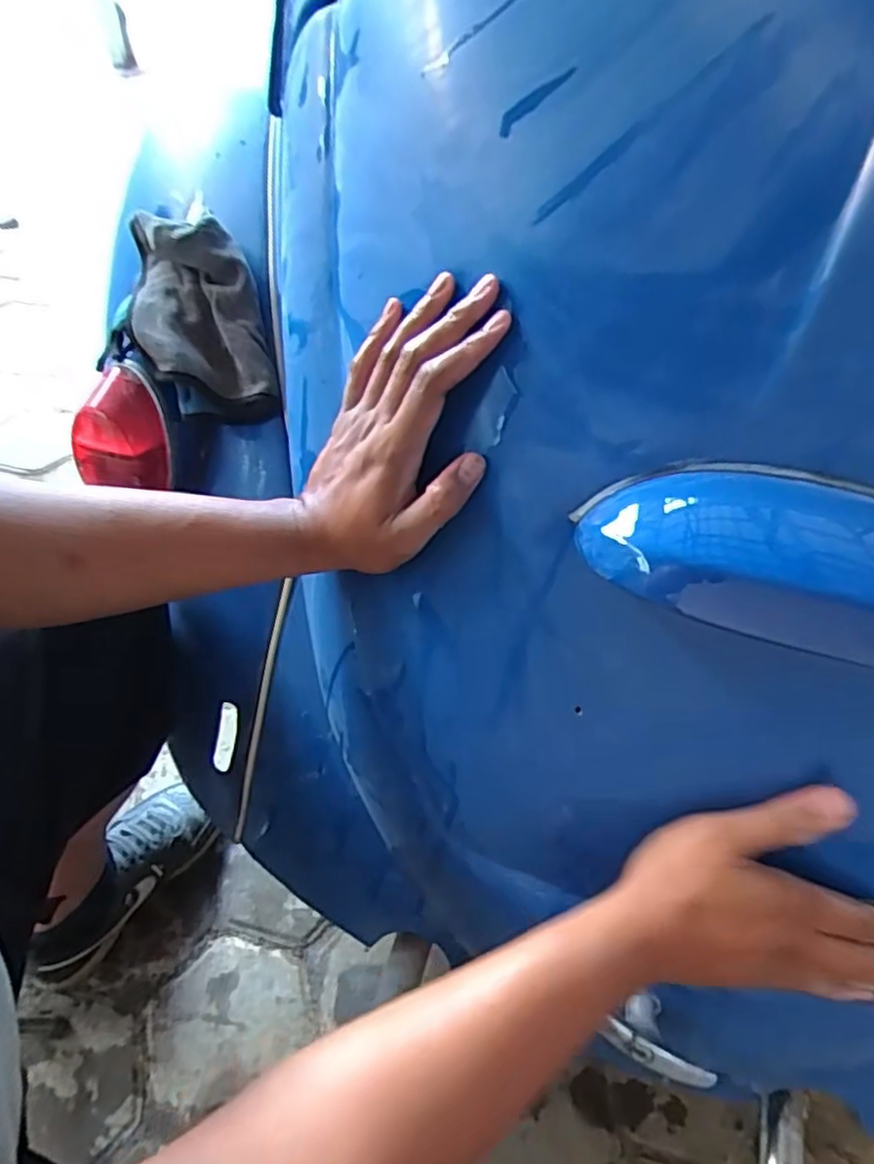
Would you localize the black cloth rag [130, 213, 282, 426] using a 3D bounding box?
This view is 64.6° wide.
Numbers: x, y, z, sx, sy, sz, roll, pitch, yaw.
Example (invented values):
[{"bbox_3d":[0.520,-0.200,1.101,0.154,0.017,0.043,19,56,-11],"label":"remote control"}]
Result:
[{"bbox_3d":[-0.217,-0.250,0.627,0.118,0.069,0.219,-10,90,4],"label":"black cloth rag"}]

